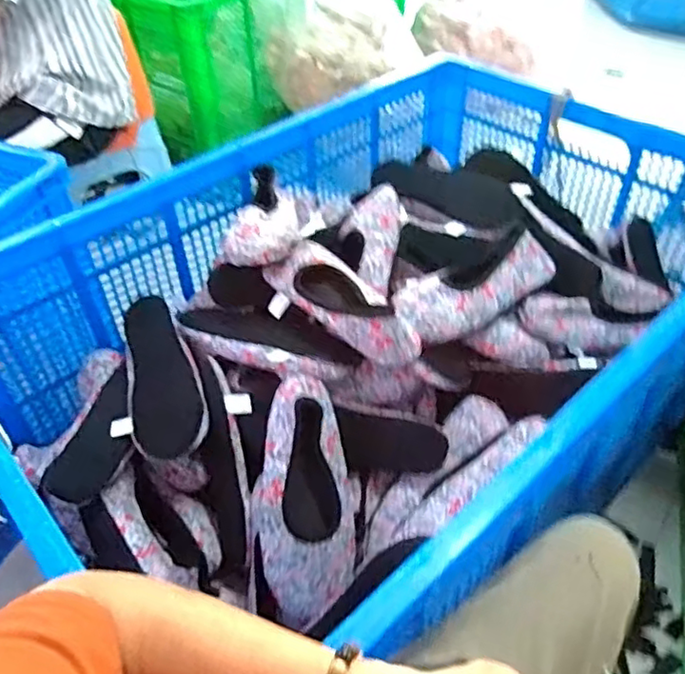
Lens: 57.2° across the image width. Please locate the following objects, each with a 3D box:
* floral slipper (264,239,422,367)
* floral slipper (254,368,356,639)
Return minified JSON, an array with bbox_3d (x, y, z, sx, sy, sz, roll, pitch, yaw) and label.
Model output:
[{"bbox_3d":[-0.002,-0.051,0.795,0.094,0.057,0.243,-33,51,-28],"label":"floral slipper"},{"bbox_3d":[-0.044,0.181,0.727,0.114,0.070,0.266,-2,86,1],"label":"floral slipper"}]

